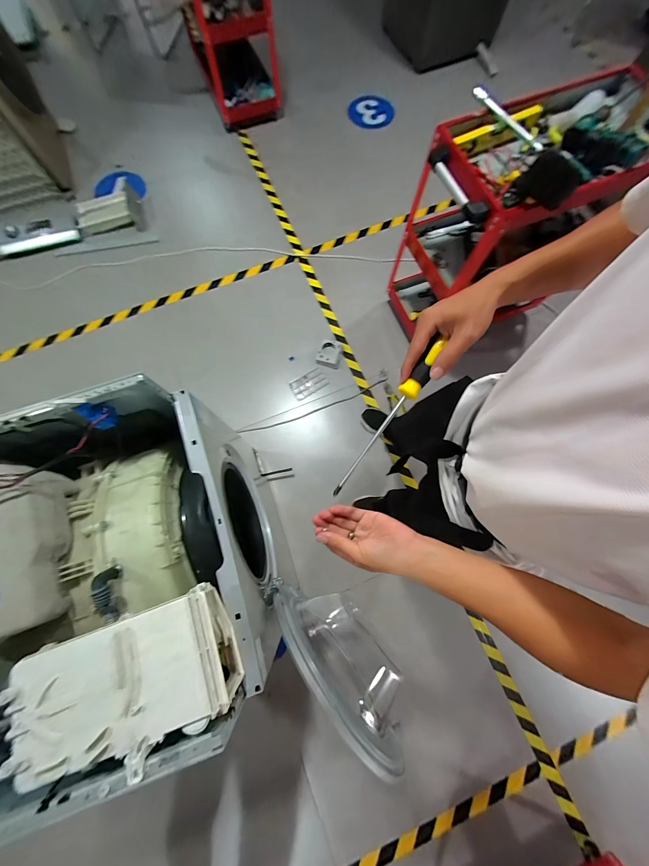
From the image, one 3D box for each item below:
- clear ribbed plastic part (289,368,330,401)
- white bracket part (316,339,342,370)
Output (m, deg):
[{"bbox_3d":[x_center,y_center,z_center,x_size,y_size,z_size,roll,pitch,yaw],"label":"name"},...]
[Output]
[{"bbox_3d":[-0.076,-0.234,1.386,0.166,0.012,0.107,-29,78,-9],"label":"clear ribbed plastic part"},{"bbox_3d":[0.024,-0.381,1.410,0.114,0.037,0.137,13,75,2],"label":"white bracket part"}]

